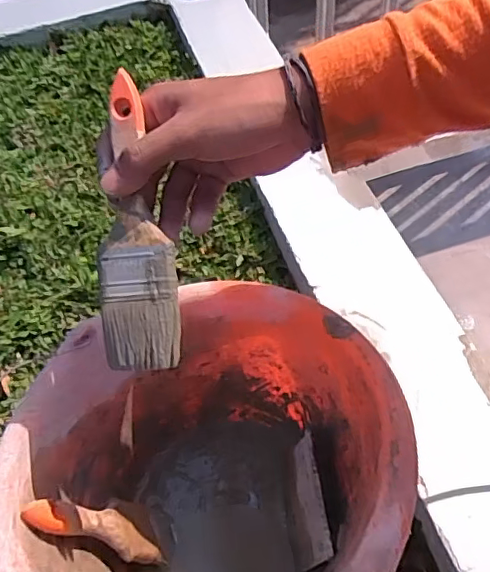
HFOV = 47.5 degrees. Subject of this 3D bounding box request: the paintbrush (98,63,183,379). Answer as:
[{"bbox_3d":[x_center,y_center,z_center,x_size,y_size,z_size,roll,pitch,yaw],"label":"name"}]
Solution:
[{"bbox_3d":[-0.069,-0.037,0.340,0.047,0.010,0.176,-5,90,0],"label":"paintbrush"}]

